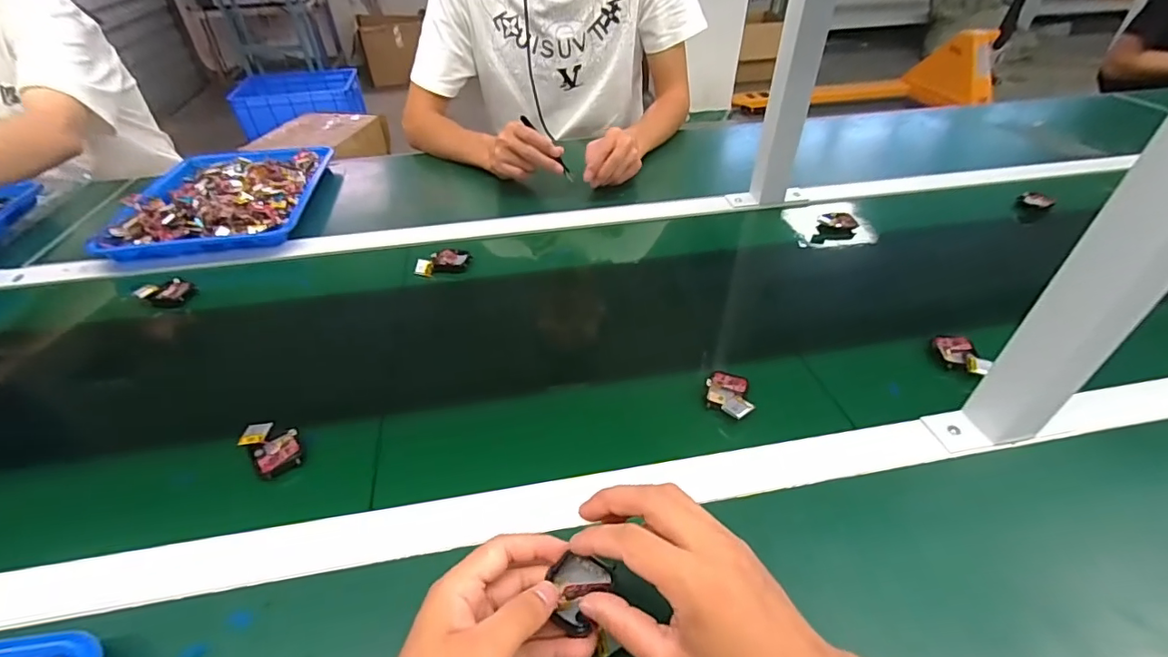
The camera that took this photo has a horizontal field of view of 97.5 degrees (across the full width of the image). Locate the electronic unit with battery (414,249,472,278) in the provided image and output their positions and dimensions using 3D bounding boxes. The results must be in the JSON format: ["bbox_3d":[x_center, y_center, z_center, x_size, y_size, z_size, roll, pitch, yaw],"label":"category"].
[{"bbox_3d":[-0.179,-0.085,0.653,0.069,0.021,0.029,-10,41,-11],"label":"electronic unit with battery"}]

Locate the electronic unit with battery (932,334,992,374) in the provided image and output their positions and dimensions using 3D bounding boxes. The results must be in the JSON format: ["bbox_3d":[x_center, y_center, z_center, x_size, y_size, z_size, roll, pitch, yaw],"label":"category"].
[{"bbox_3d":[0.375,0.026,0.510,0.032,0.015,0.056,-8,41,-8],"label":"electronic unit with battery"}]

